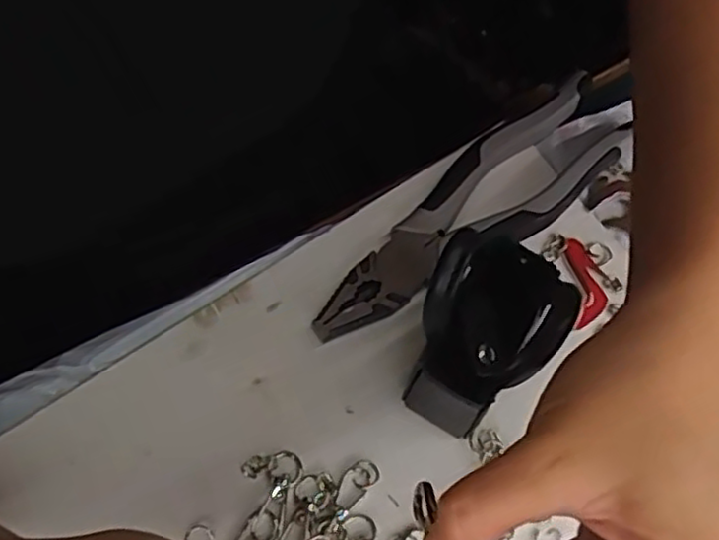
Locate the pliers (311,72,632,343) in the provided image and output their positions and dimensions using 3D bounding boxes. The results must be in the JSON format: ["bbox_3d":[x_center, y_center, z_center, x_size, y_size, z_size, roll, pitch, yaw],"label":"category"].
[{"bbox_3d":[0.055,-0.025,0.346,0.185,0.020,0.051,-39,74,-14],"label":"pliers"}]

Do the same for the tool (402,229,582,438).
[{"bbox_3d":[0.051,0.026,0.285,0.071,0.096,0.051,-41,74,-15],"label":"tool"}]

